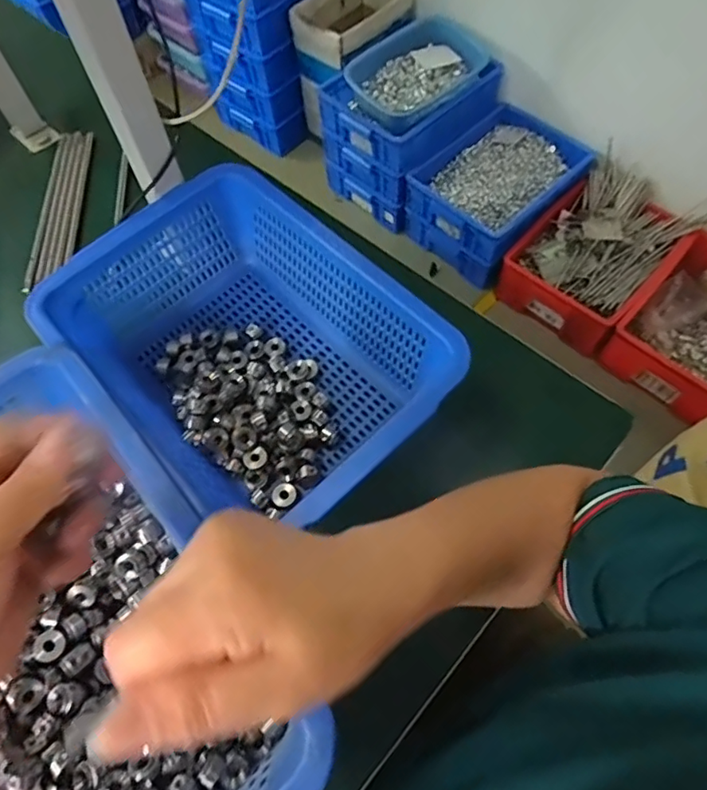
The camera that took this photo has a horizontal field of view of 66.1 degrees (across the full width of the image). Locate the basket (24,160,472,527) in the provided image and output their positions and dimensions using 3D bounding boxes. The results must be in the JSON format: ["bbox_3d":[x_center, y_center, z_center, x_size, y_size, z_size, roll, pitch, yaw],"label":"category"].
[{"bbox_3d":[-0.091,-0.035,0.462,0.221,0.102,0.313,-42,69,-18],"label":"basket"}]

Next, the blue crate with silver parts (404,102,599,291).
[{"bbox_3d":[0.407,-0.584,1.541,0.343,0.174,0.503,39,70,20],"label":"blue crate with silver parts"}]

